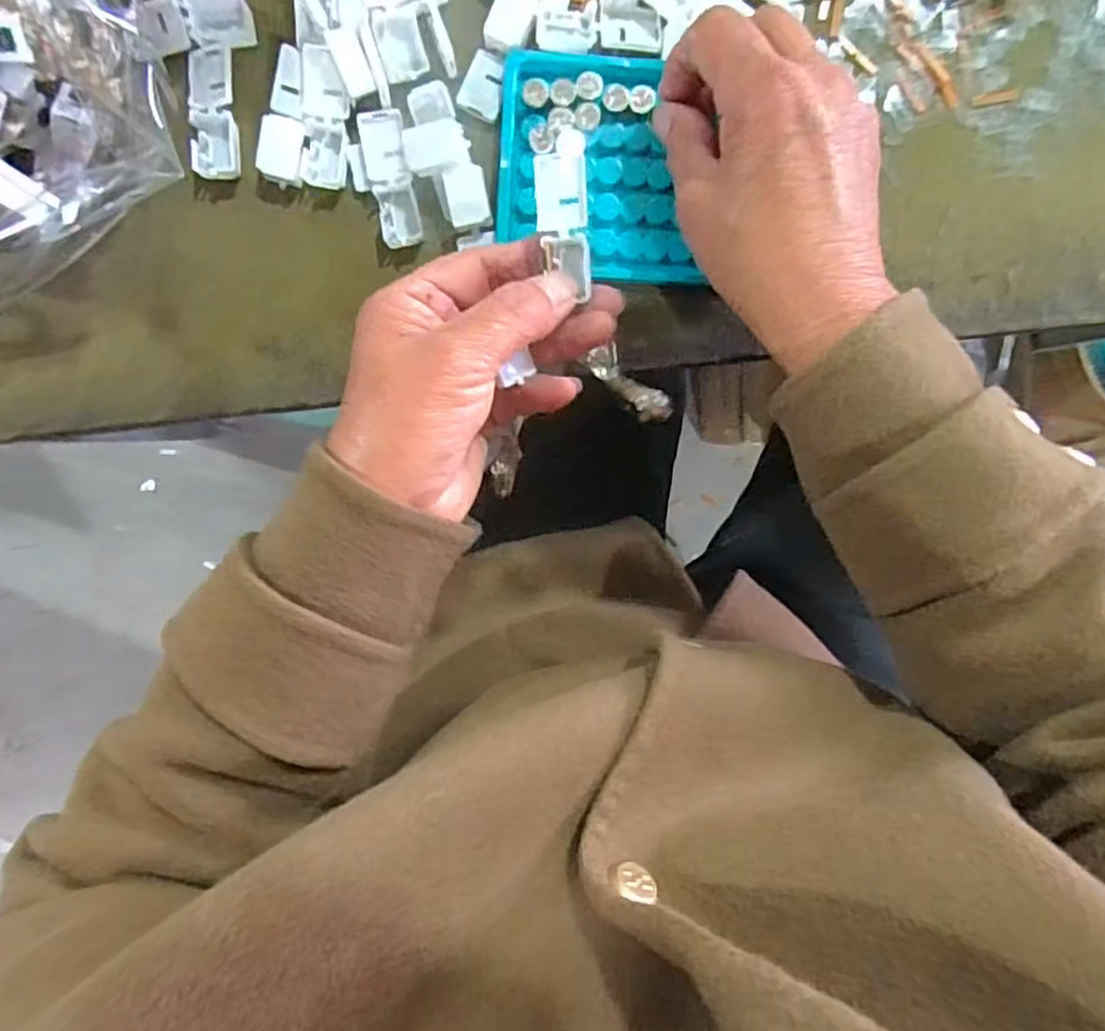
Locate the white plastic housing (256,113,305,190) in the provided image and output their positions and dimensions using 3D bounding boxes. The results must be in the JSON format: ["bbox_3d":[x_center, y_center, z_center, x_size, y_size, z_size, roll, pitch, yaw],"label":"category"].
[{"bbox_3d":[-0.119,-0.161,0.303,0.019,0.009,0.026,13,99,-3],"label":"white plastic housing"}]

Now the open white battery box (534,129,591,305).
[{"bbox_3d":[0.004,-0.115,0.265,0.020,0.013,0.058,-6,102,0],"label":"open white battery box"}]

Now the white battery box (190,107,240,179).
[{"bbox_3d":[-0.148,-0.162,0.303,0.018,0.008,0.027,1,100,-1],"label":"white battery box"}]

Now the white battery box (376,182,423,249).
[{"bbox_3d":[-0.069,-0.135,0.311,0.017,0.006,0.025,-10,100,0],"label":"white battery box"}]

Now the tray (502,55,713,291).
[{"bbox_3d":[0.021,-0.153,0.305,0.087,0.006,0.092,4,100,-2],"label":"tray"}]

